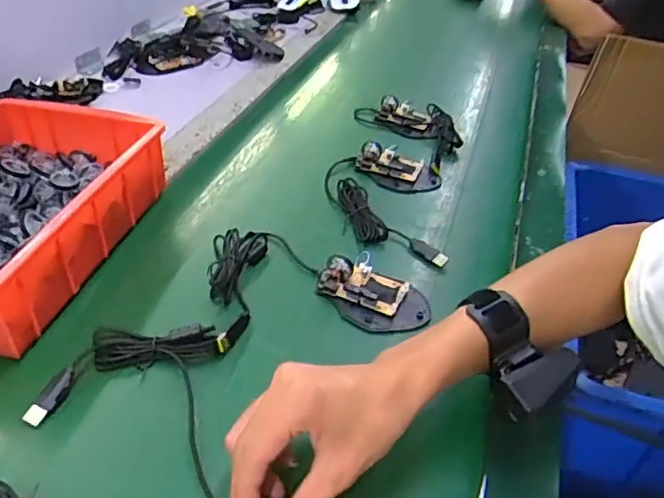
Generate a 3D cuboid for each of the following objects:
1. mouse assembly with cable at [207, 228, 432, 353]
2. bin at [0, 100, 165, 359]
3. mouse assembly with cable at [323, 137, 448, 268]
[{"bbox_3d":[-0.017,0.023,0.561,0.194,0.034,0.154,-4,38,-14],"label":"mouse assembly with cable"},{"bbox_3d":[-0.324,-0.042,0.556,0.227,0.078,0.282,13,37,7],"label":"bin"},{"bbox_3d":[0.059,-0.059,0.673,0.133,0.031,0.201,8,36,0],"label":"mouse assembly with cable"}]

